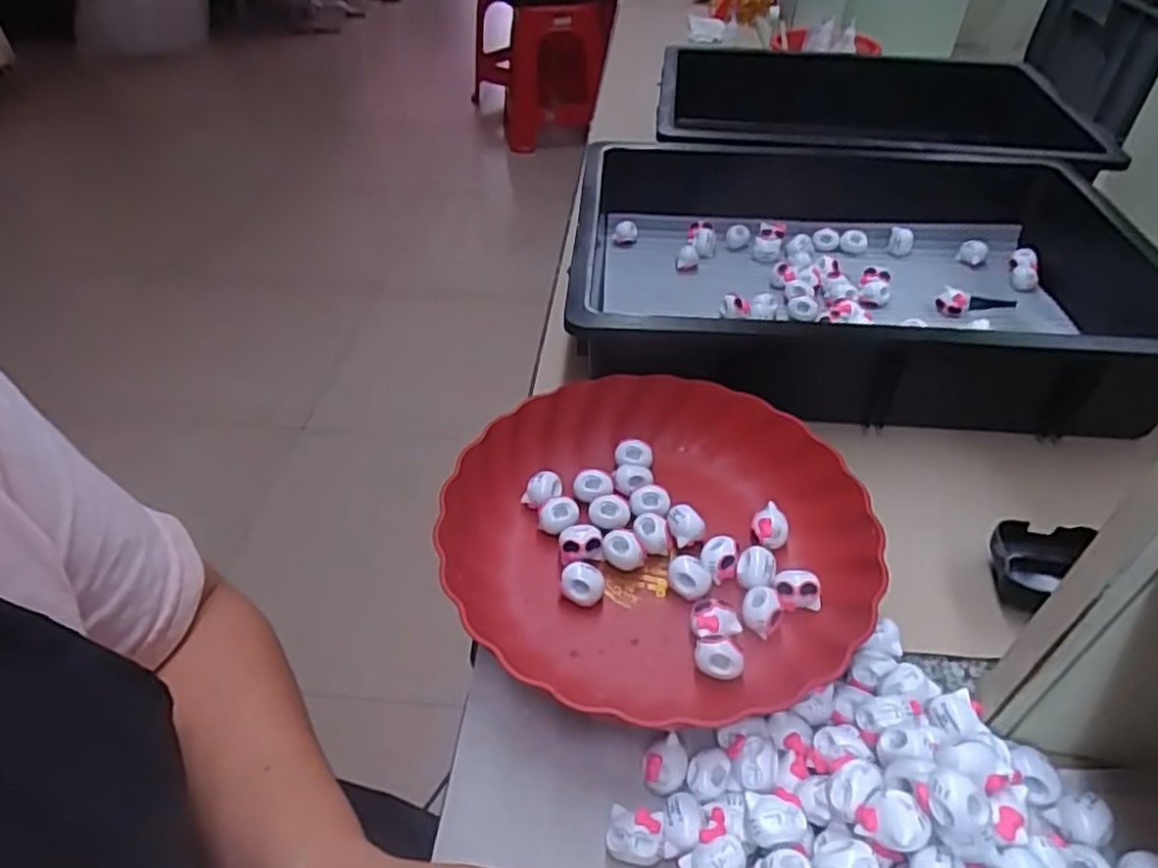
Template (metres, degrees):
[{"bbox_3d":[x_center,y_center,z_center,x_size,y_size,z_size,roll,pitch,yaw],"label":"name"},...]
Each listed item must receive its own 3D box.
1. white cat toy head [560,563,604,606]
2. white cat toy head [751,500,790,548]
[{"bbox_3d":[0.002,0.088,0.417,0.024,0.020,0.021,-2,42,-5],"label":"white cat toy head"},{"bbox_3d":[0.119,0.058,0.448,0.022,0.016,0.025,11,43,10],"label":"white cat toy head"}]

